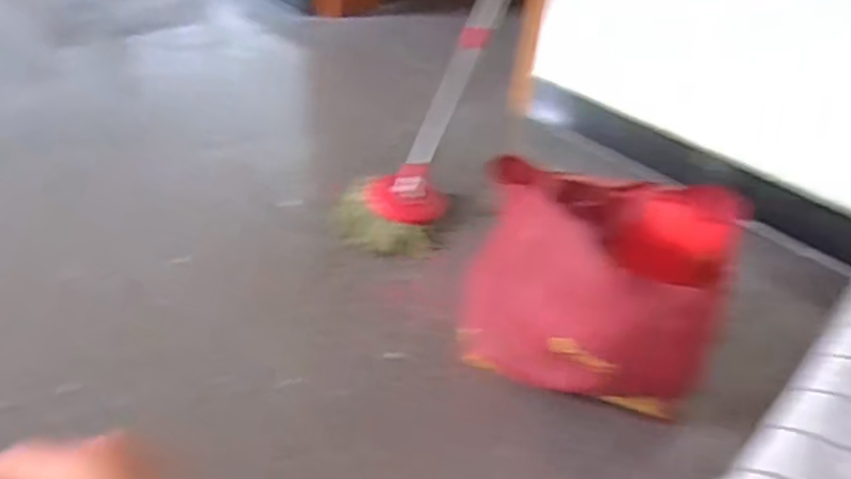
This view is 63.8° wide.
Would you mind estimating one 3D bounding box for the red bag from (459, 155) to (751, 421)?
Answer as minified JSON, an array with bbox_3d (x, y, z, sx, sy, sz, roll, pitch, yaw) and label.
[{"bbox_3d":[0.275,0.080,1.153,0.408,0.288,0.318,15,37,10],"label":"red bag"}]

